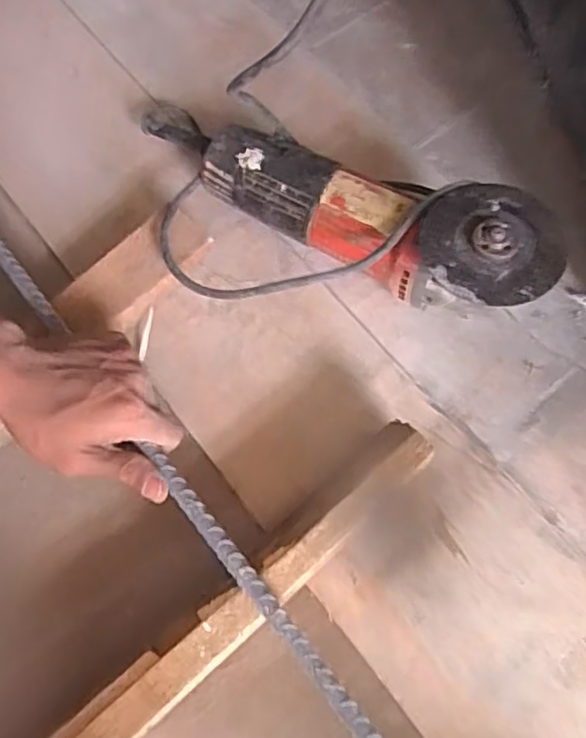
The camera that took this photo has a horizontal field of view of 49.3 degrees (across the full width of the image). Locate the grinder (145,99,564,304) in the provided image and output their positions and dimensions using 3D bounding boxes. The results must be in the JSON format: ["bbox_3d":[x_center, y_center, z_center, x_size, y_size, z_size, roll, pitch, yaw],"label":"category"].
[{"bbox_3d":[0.020,-0.121,0.472,0.330,0.089,0.084,27,71,11],"label":"grinder"}]

